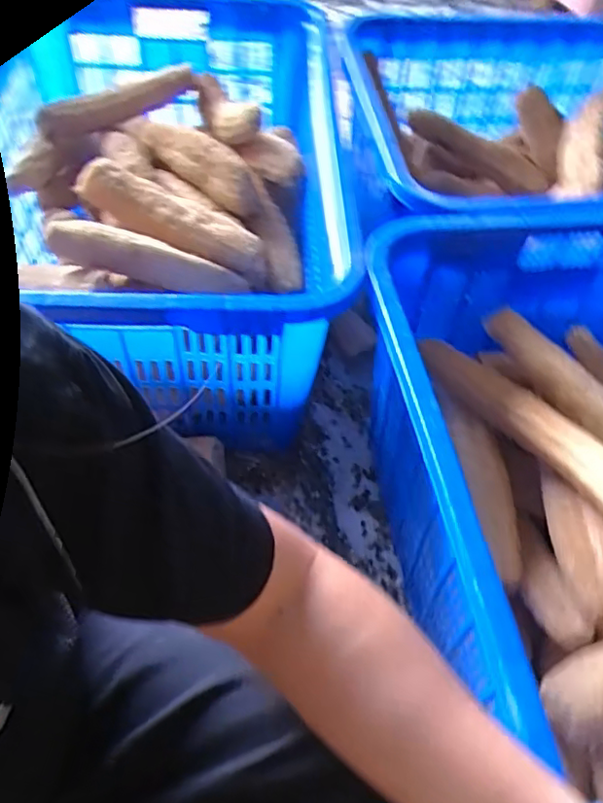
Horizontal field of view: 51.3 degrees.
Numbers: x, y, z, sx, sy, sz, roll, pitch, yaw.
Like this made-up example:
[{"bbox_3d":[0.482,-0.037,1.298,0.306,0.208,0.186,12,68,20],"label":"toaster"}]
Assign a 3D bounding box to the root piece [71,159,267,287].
[{"bbox_3d":[-0.190,-0.269,0.944,0.311,0.068,0.088,27,76,2],"label":"root piece"}]

